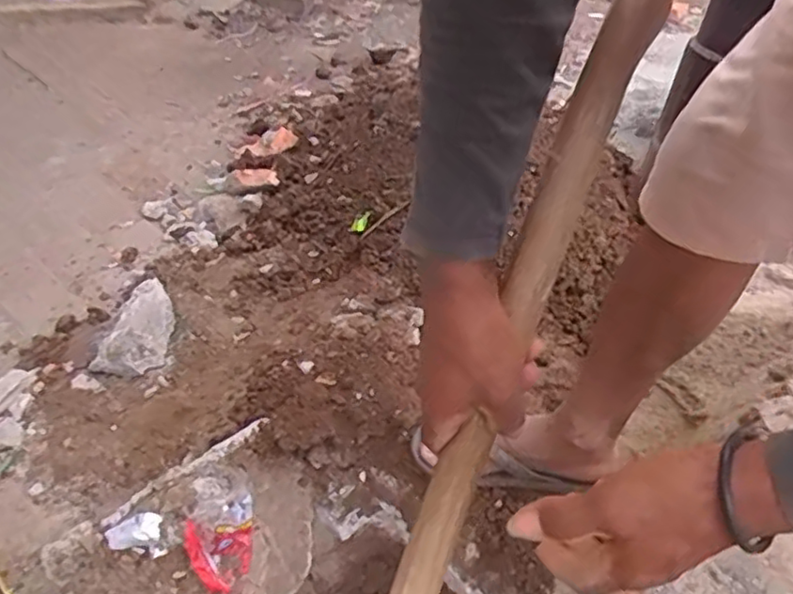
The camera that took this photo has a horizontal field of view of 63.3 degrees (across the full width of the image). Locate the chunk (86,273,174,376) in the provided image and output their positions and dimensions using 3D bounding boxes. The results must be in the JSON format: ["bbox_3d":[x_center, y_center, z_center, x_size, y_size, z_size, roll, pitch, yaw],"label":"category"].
[{"bbox_3d":[-0.382,0.039,0.953,0.100,0.060,0.150,5,40,-3],"label":"chunk"}]

